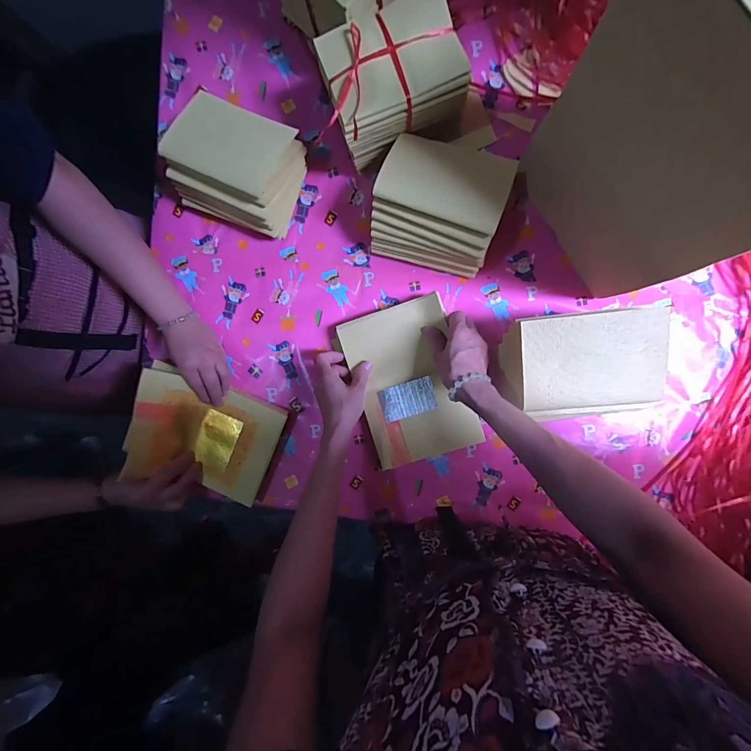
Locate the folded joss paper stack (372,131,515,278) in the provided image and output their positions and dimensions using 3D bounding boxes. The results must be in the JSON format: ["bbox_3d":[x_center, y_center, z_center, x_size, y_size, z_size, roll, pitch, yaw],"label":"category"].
[{"bbox_3d":[0.089,-0.236,0.510,0.167,0.110,0.149,16,95,3],"label":"folded joss paper stack"}]

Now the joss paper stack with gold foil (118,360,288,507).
[{"bbox_3d":[-0.262,0.095,0.556,0.205,0.109,0.157,21,95,3],"label":"joss paper stack with gold foil"}]

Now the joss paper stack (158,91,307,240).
[{"bbox_3d":[-0.197,-0.296,0.533,0.158,0.098,0.137,23,95,3],"label":"joss paper stack"}]

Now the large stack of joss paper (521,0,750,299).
[{"bbox_3d":[0.313,-0.241,0.356,0.170,0.308,0.223,-33,91,6],"label":"large stack of joss paper"}]

